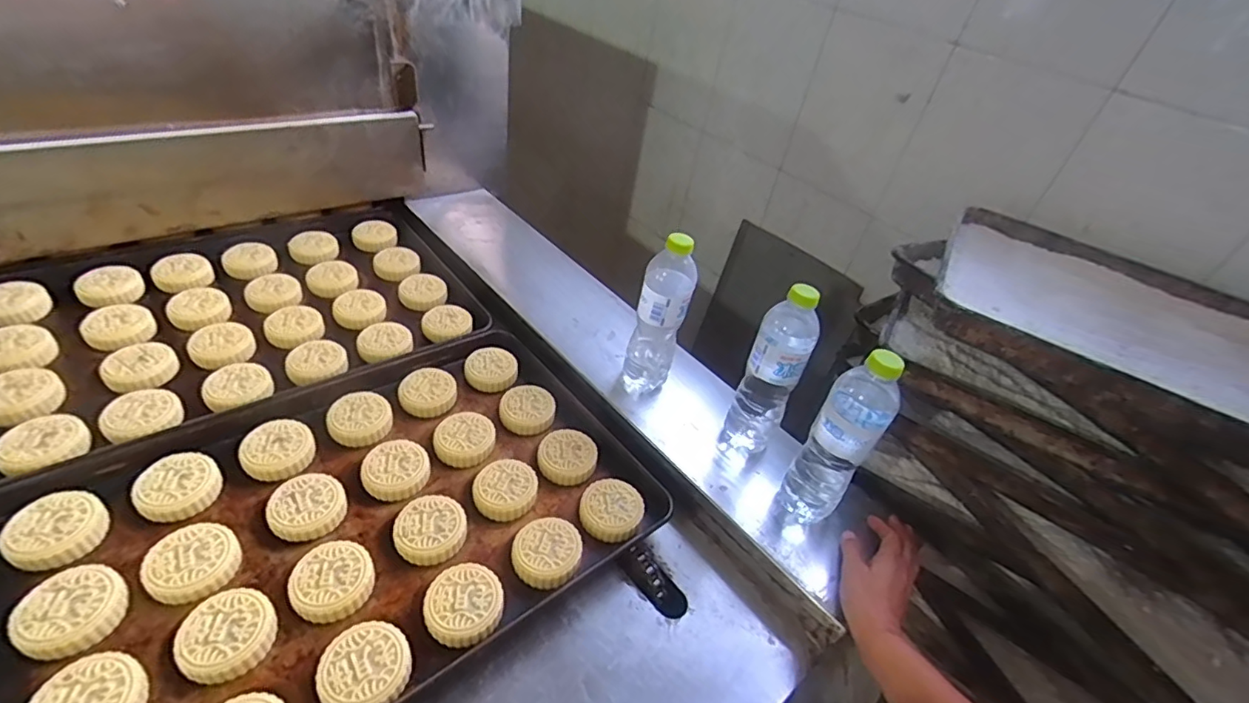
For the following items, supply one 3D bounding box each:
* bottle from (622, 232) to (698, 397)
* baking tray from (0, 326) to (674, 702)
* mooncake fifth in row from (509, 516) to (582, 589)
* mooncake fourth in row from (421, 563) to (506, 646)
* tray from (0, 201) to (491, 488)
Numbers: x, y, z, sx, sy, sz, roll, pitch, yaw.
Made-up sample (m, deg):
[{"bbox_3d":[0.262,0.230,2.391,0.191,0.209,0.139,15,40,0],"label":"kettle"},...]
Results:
[{"bbox_3d":[0.044,-0.044,0.724,0.076,0.224,0.056,10,35,3],"label":"bottle"},{"bbox_3d":[-0.286,0.172,0.597,0.619,0.050,0.389,-23,46,-36],"label":"baking tray"},{"bbox_3d":[-0.083,0.211,0.596,0.072,0.022,0.068,5,35,-4],"label":"mooncake fifth in row"},{"bbox_3d":[-0.154,0.243,0.538,0.073,0.023,0.068,5,35,-4],"label":"mooncake fourth in row"},{"bbox_3d":[-0.549,-0.062,0.800,0.609,0.038,0.412,-24,52,-36],"label":"tray"}]

